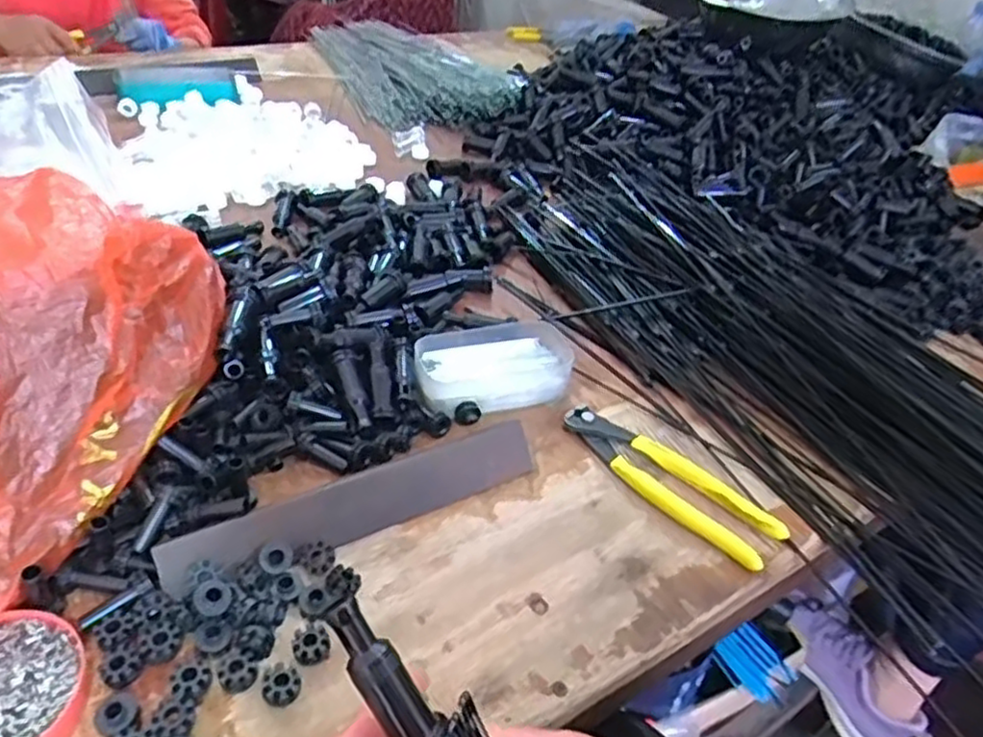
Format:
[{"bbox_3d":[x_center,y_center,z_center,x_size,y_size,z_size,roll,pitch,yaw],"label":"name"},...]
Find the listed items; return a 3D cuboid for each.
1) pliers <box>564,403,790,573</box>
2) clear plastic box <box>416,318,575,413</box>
[{"bbox_3d":[0.121,0.076,0.496,0.046,0.013,0.166,-29,50,-37],"label":"pliers"},{"bbox_3d":[0.002,-0.005,0.562,0.124,0.032,0.084,-9,41,-19],"label":"clear plastic box"}]

